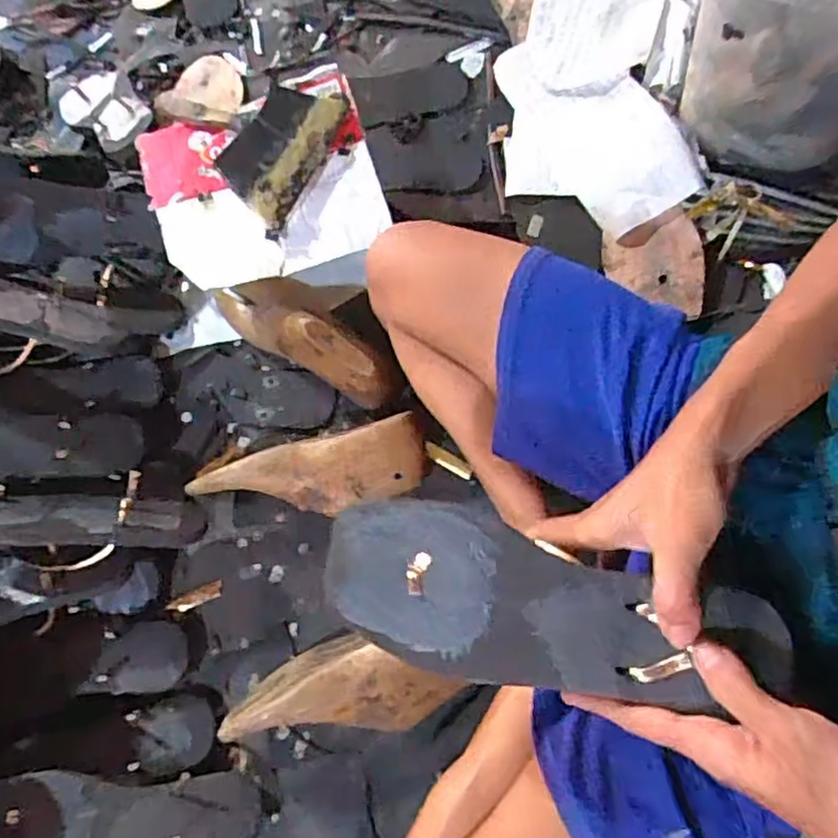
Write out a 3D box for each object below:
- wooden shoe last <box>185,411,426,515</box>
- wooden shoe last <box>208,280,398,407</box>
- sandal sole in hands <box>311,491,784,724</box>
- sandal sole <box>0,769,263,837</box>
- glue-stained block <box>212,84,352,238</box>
[{"bbox_3d":[-0.105,0.058,0.655,0.228,0.065,0.081,-17,73,-1],"label":"wooden shoe last"},{"bbox_3d":[-0.117,-0.097,0.689,0.233,0.090,0.081,34,79,12],"label":"wooden shoe last"},{"bbox_3d":[0.067,0.109,0.387,0.260,0.020,0.093,10,72,17],"label":"sandal sole in hands"},{"bbox_3d":[-0.257,0.332,0.553,0.233,0.024,0.089,-1,50,-20],"label":"sandal sole"},{"bbox_3d":[-0.137,-0.270,0.662,0.079,0.040,0.158,24,77,10],"label":"glue-stained block"}]

